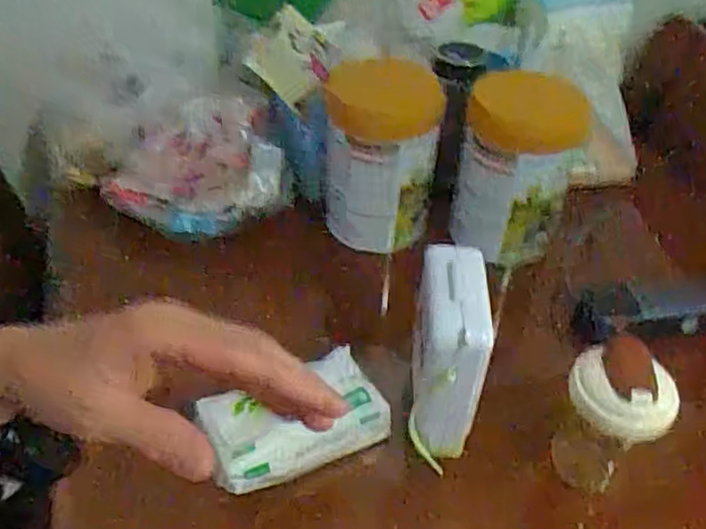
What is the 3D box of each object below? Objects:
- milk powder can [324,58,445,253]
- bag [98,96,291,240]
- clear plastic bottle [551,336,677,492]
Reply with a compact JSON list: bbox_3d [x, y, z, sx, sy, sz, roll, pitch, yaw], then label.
[{"bbox_3d":[0.028,-0.131,0.810,0.127,0.184,0.143,2,43,-3],"label":"milk powder can"},{"bbox_3d":[-0.190,-0.120,0.815,0.225,0.116,0.133,3,43,-1],"label":"bag"},{"bbox_3d":[0.204,0.139,0.566,0.082,0.158,0.075,32,50,27],"label":"clear plastic bottle"}]

